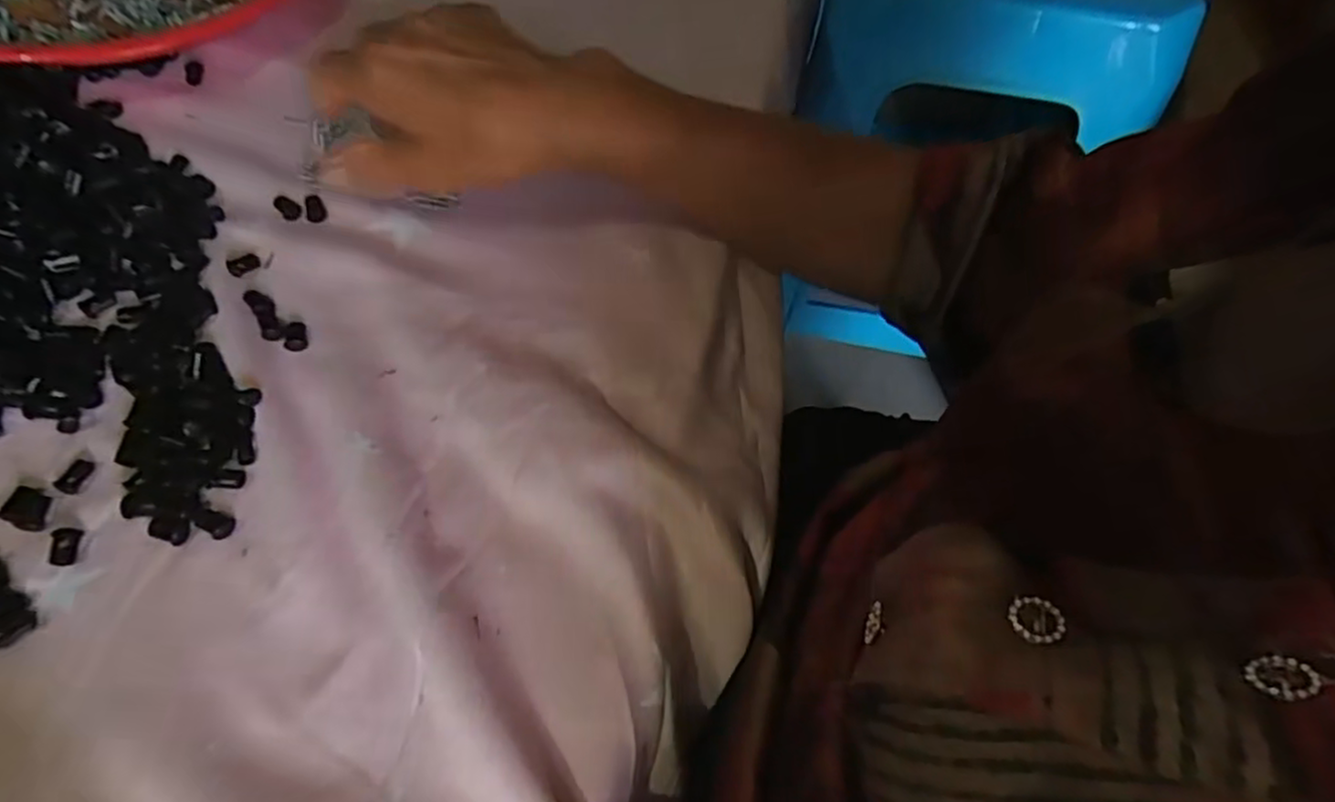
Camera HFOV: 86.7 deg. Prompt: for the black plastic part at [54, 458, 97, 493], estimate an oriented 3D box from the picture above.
[{"bbox_3d":[-0.246,0.031,0.293,0.009,0.004,0.015,10,59,3],"label":"black plastic part"}]

